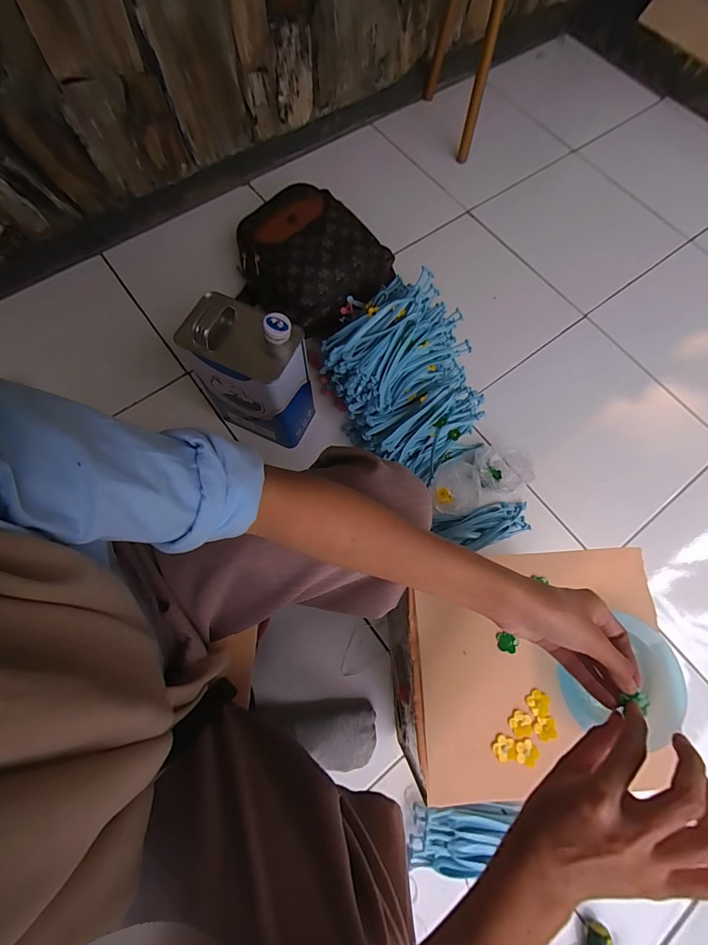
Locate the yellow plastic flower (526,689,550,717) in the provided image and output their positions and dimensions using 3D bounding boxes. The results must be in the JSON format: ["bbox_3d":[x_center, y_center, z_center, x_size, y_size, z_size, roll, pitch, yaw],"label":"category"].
[{"bbox_3d":[0.200,0.250,0.418,0.026,0.004,0.024,1,72,-2],"label":"yellow plastic flower"}]

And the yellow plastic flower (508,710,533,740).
[{"bbox_3d":[0.178,0.267,0.409,0.025,0.004,0.024,1,72,-2],"label":"yellow plastic flower"}]

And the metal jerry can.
[{"bbox_3d":[-0.166,-0.166,0.646,0.163,0.244,0.107,24,72,6],"label":"metal jerry can"}]

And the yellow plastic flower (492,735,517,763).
[{"bbox_3d":[0.157,0.287,0.401,0.024,0.004,0.023,1,72,-2],"label":"yellow plastic flower"}]

